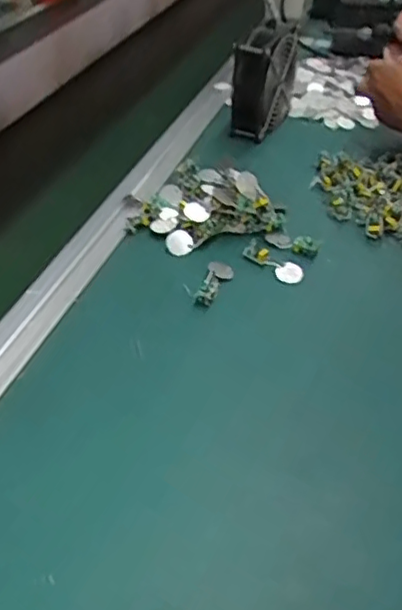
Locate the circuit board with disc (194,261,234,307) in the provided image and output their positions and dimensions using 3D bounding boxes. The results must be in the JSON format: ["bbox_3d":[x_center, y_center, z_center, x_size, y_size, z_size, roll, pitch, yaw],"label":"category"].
[{"bbox_3d":[0.013,-0.020,0.568,0.023,0.008,0.062,11,41,11],"label":"circuit board with disc"}]

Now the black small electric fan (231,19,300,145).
[{"bbox_3d":[0.082,-0.291,0.805,0.054,0.108,0.124,16,42,16],"label":"black small electric fan"}]

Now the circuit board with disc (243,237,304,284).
[{"bbox_3d":[0.069,-0.043,0.591,0.023,0.012,0.061,-31,50,-32],"label":"circuit board with disc"}]

